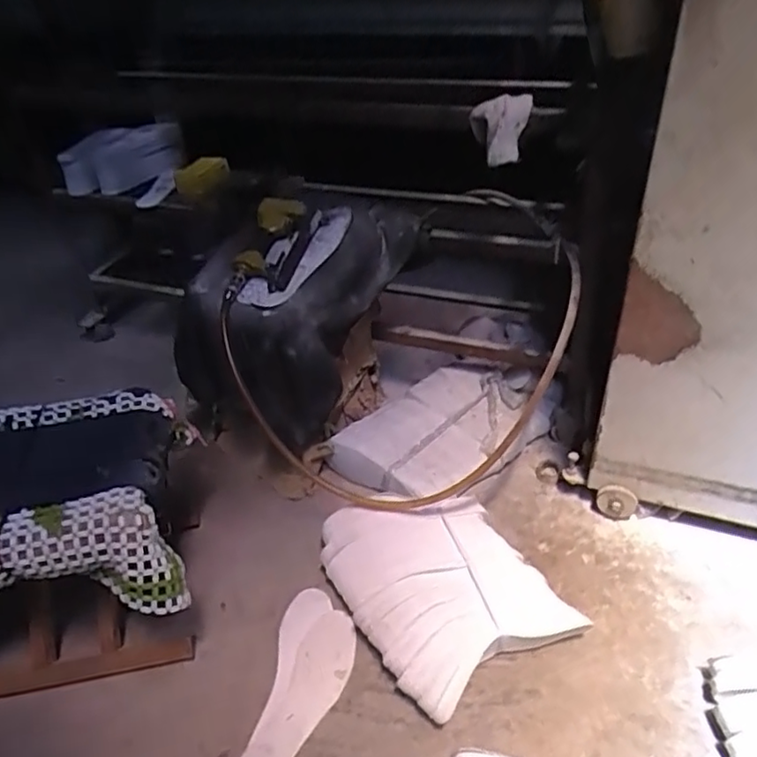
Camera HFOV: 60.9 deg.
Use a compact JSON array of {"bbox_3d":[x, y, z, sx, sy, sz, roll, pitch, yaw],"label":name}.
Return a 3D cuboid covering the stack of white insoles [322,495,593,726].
[{"bbox_3d":[0.090,0.311,0.982,0.275,0.080,0.357,-20,40,-18],"label":"stack of white insoles"}]

